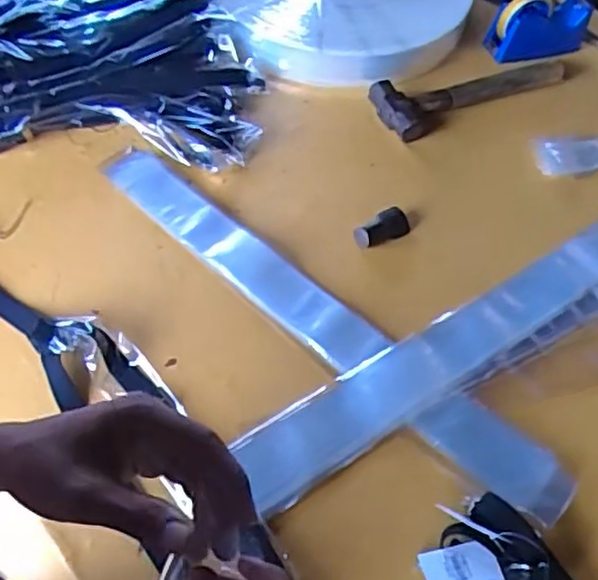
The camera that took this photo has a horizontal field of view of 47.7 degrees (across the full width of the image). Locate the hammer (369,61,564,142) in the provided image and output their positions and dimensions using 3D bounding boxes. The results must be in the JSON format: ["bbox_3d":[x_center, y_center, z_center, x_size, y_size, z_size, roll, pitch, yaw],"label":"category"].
[{"bbox_3d":[0.272,-0.309,1.025,0.333,0.035,0.086,-19,59,-14],"label":"hammer"}]

